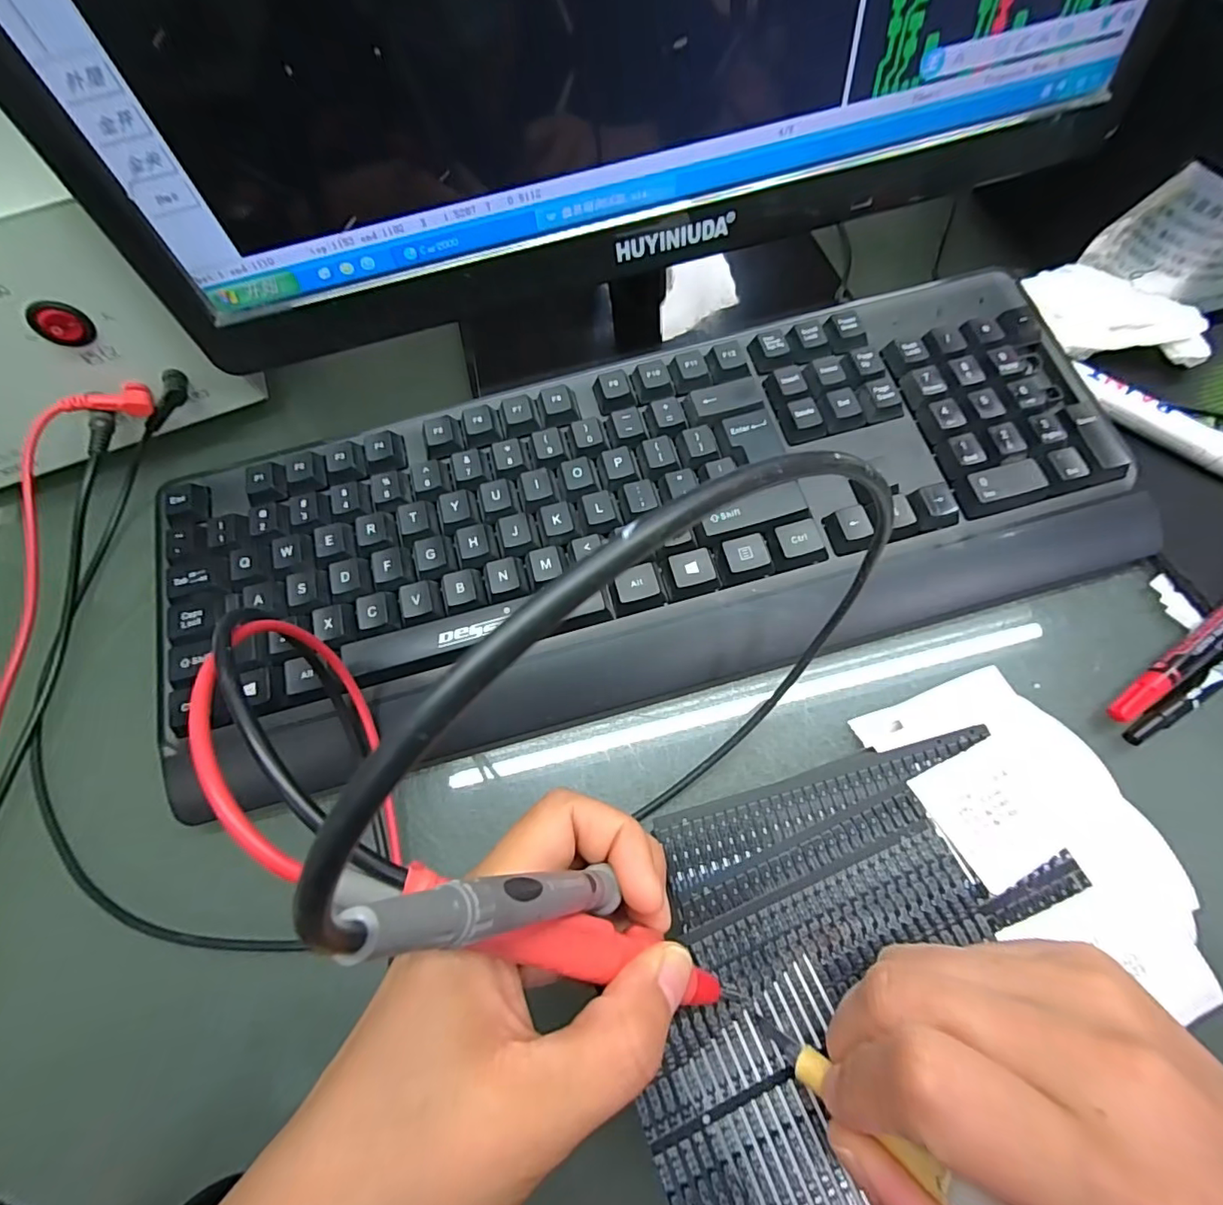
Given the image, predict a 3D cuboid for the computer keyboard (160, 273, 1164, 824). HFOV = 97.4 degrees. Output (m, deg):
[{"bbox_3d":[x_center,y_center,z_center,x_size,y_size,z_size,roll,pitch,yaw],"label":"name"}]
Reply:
[{"bbox_3d":[0.015,-0.041,0.241,0.421,0.026,0.157,-14,73,-5],"label":"computer keyboard"}]

